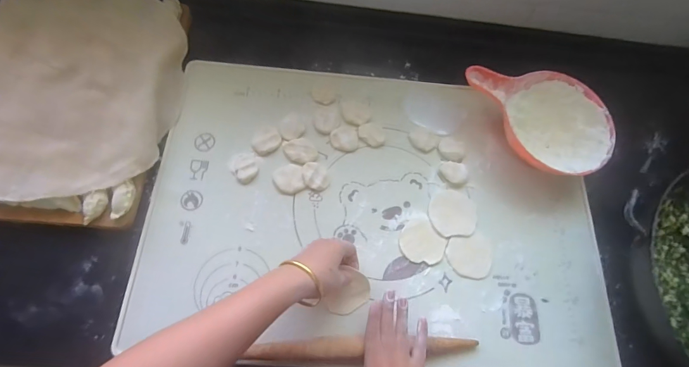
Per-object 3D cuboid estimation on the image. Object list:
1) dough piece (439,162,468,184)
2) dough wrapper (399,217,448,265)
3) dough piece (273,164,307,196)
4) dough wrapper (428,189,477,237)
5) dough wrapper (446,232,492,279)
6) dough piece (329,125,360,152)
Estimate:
[{"bbox_3d":[0.166,-0.017,0.540,0.042,0.005,0.035,10,70,1],"label":"dough piece"},{"bbox_3d":[0.110,0.083,0.505,0.060,0.004,0.065,1,70,-2],"label":"dough wrapper"},{"bbox_3d":[-0.081,-0.006,0.520,0.043,0.006,0.045,-11,71,-7],"label":"dough piece"},{"bbox_3d":[0.160,0.044,0.524,0.068,0.005,0.069,7,70,0],"label":"dough wrapper"},{"bbox_3d":[0.179,0.103,0.499,0.064,0.004,0.060,-11,71,-7],"label":"dough wrapper"},{"bbox_3d":[0.000,-0.070,0.551,0.044,0.005,0.040,10,70,1],"label":"dough piece"}]

